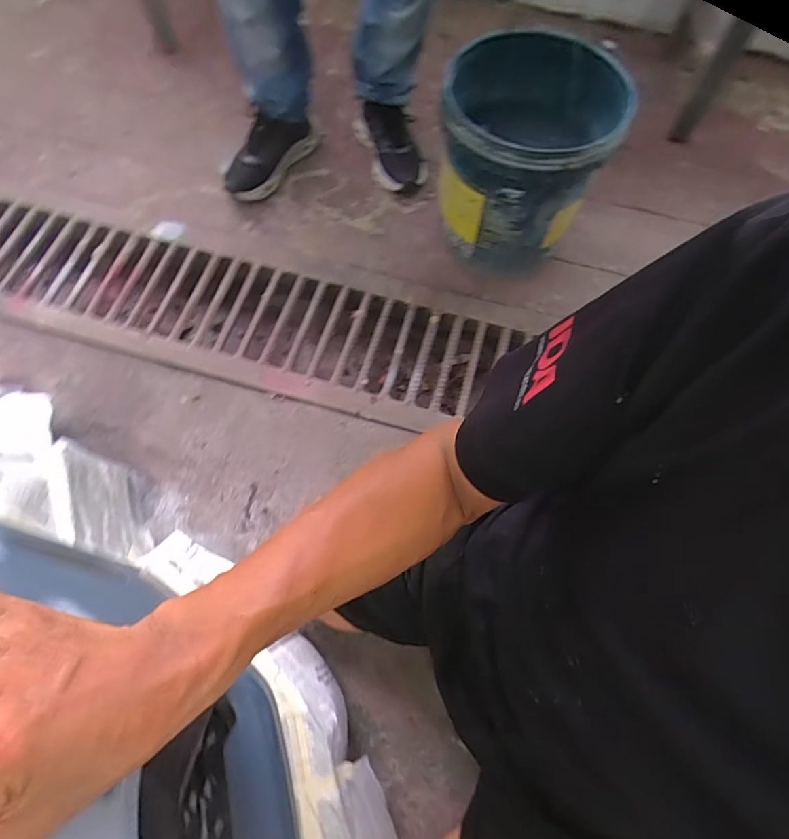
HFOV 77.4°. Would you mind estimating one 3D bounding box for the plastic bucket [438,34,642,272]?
[{"bbox_3d":[0.228,-0.474,0.908,0.292,0.298,0.319,0,72,-1],"label":"plastic bucket"}]

